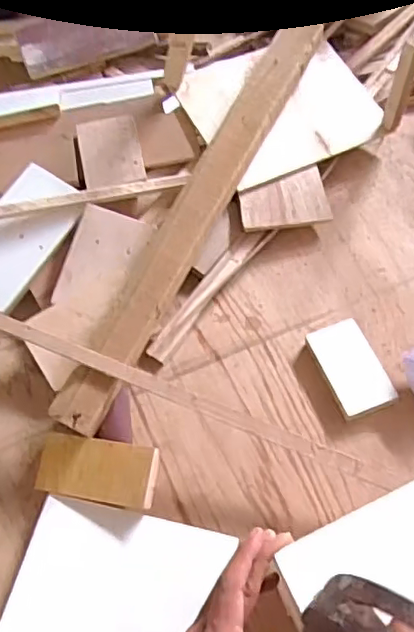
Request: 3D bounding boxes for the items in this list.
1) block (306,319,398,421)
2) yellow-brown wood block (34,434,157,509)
[{"bbox_3d":[0.166,0.059,0.698,0.064,0.026,0.115,-19,60,-7],"label":"block"},{"bbox_3d":[-0.119,0.168,0.651,0.134,0.046,0.068,9,60,9],"label":"yellow-brown wood block"}]

